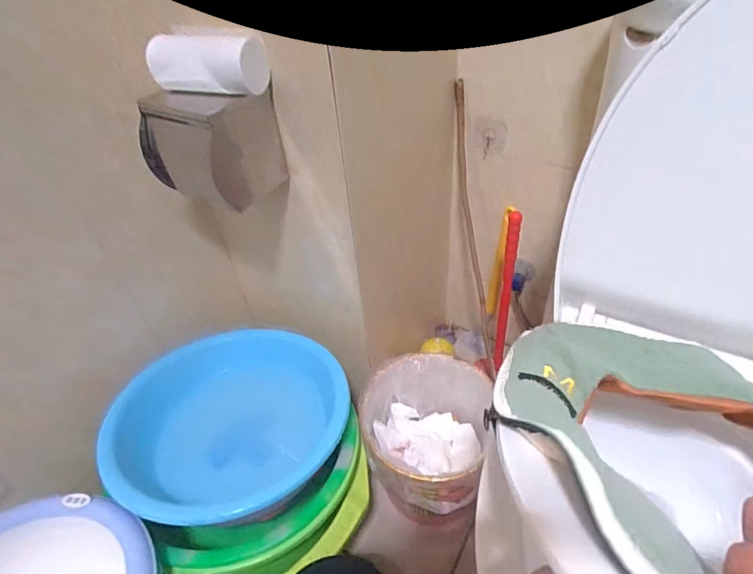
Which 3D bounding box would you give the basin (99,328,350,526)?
[{"bbox_3d":[-0.220,0.199,0.700,0.313,0.129,0.290,-16,44,-12],"label":"basin"}]

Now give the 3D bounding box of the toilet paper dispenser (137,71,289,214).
[{"bbox_3d":[-0.212,-0.182,0.588,0.149,0.126,0.108,21,48,25],"label":"toilet paper dispenser"}]

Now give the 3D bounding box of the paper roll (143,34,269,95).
[{"bbox_3d":[-0.196,-0.259,0.526,0.132,0.066,0.053,12,45,17],"label":"paper roll"}]

